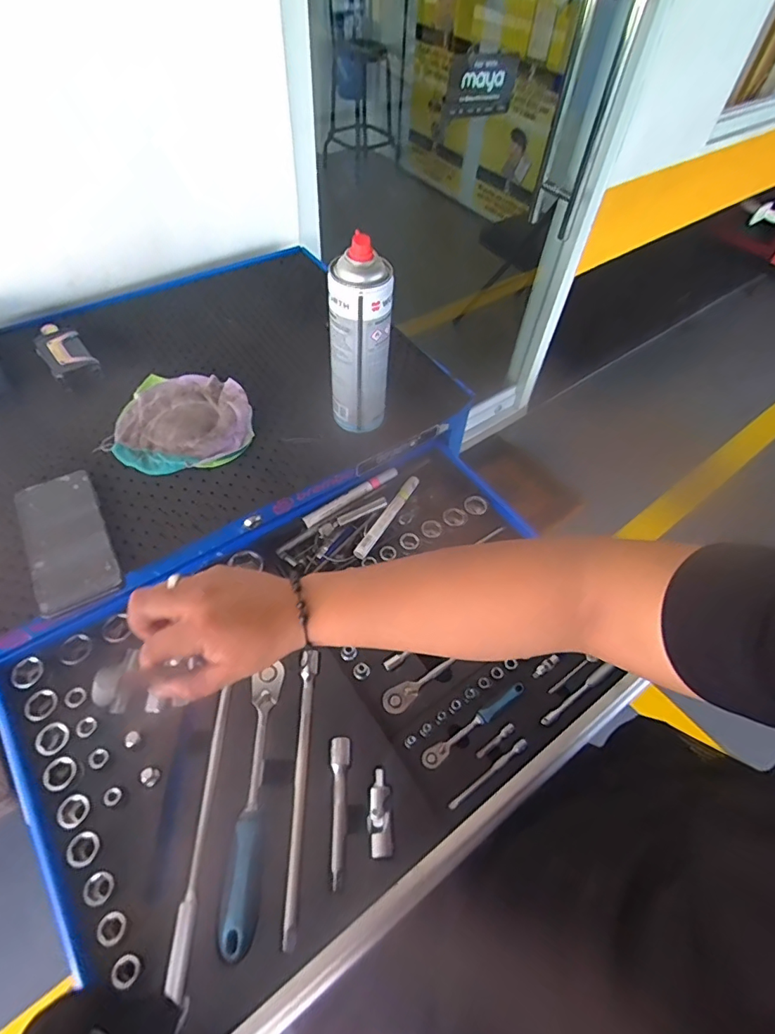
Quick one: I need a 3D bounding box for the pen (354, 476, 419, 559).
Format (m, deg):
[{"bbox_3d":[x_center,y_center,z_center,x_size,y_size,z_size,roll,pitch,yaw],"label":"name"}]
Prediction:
[{"bbox_3d":[0.000,-0.002,0.637,0.018,0.019,0.136,27,57,15],"label":"pen"}]

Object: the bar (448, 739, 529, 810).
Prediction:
[{"bbox_3d":[0.100,0.251,0.490,0.098,0.010,0.009,-29,61,-23],"label":"bar"}]

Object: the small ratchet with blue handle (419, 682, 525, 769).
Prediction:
[{"bbox_3d":[0.090,0.211,0.512,0.131,0.014,0.016,-28,61,-22],"label":"small ratchet with blue handle"}]

